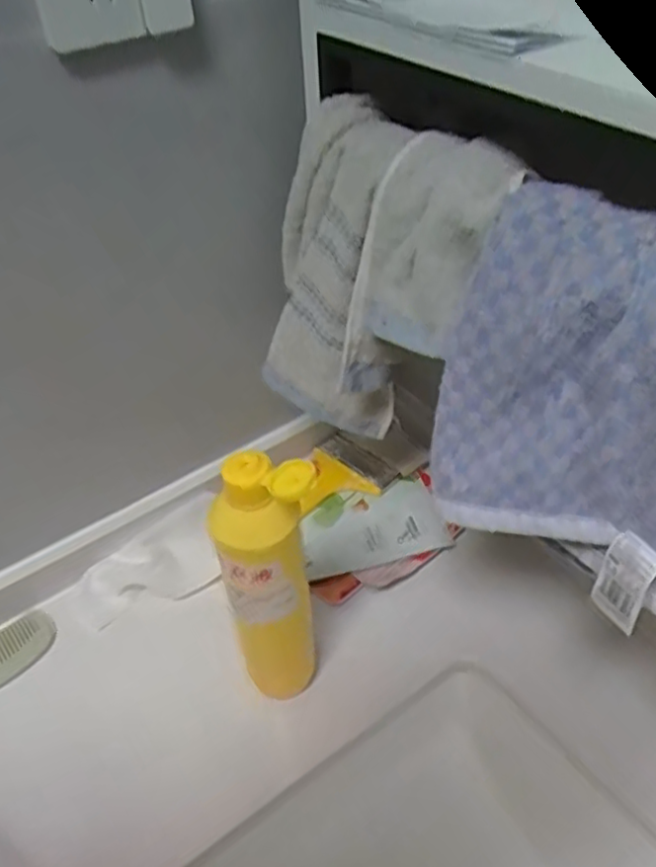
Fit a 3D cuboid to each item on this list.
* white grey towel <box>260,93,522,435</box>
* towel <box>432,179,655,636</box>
[{"bbox_3d":[0.026,-0.091,0.467,0.089,0.212,0.184,-31,50,-25],"label":"white grey towel"},{"bbox_3d":[0.134,-0.011,0.331,0.038,0.176,0.164,-17,37,-39],"label":"towel"}]

